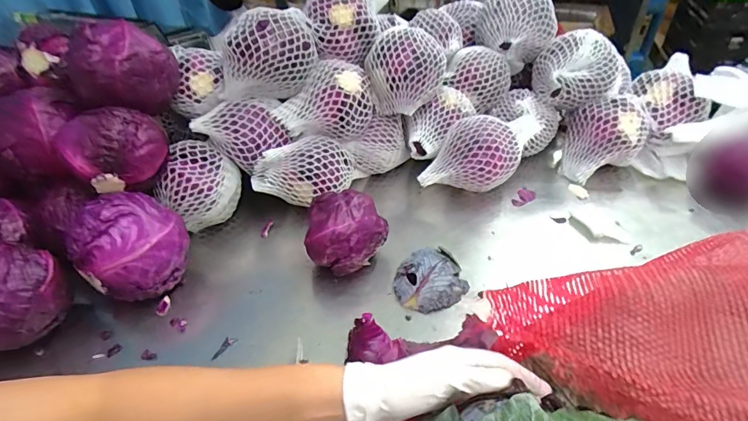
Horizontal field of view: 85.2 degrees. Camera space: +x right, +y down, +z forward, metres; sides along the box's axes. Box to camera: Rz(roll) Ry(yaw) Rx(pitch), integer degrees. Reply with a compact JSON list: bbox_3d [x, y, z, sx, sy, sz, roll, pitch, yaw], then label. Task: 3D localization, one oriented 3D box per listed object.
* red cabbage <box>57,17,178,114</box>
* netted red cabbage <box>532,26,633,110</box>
[{"bbox_3d":[-0.368,-0.202,0.603,0.129,0.135,0.153,-33,47,-30],"label":"red cabbage"},{"bbox_3d":[0.353,-0.248,0.705,0.134,0.099,0.099,1,40,7],"label":"netted red cabbage"}]

